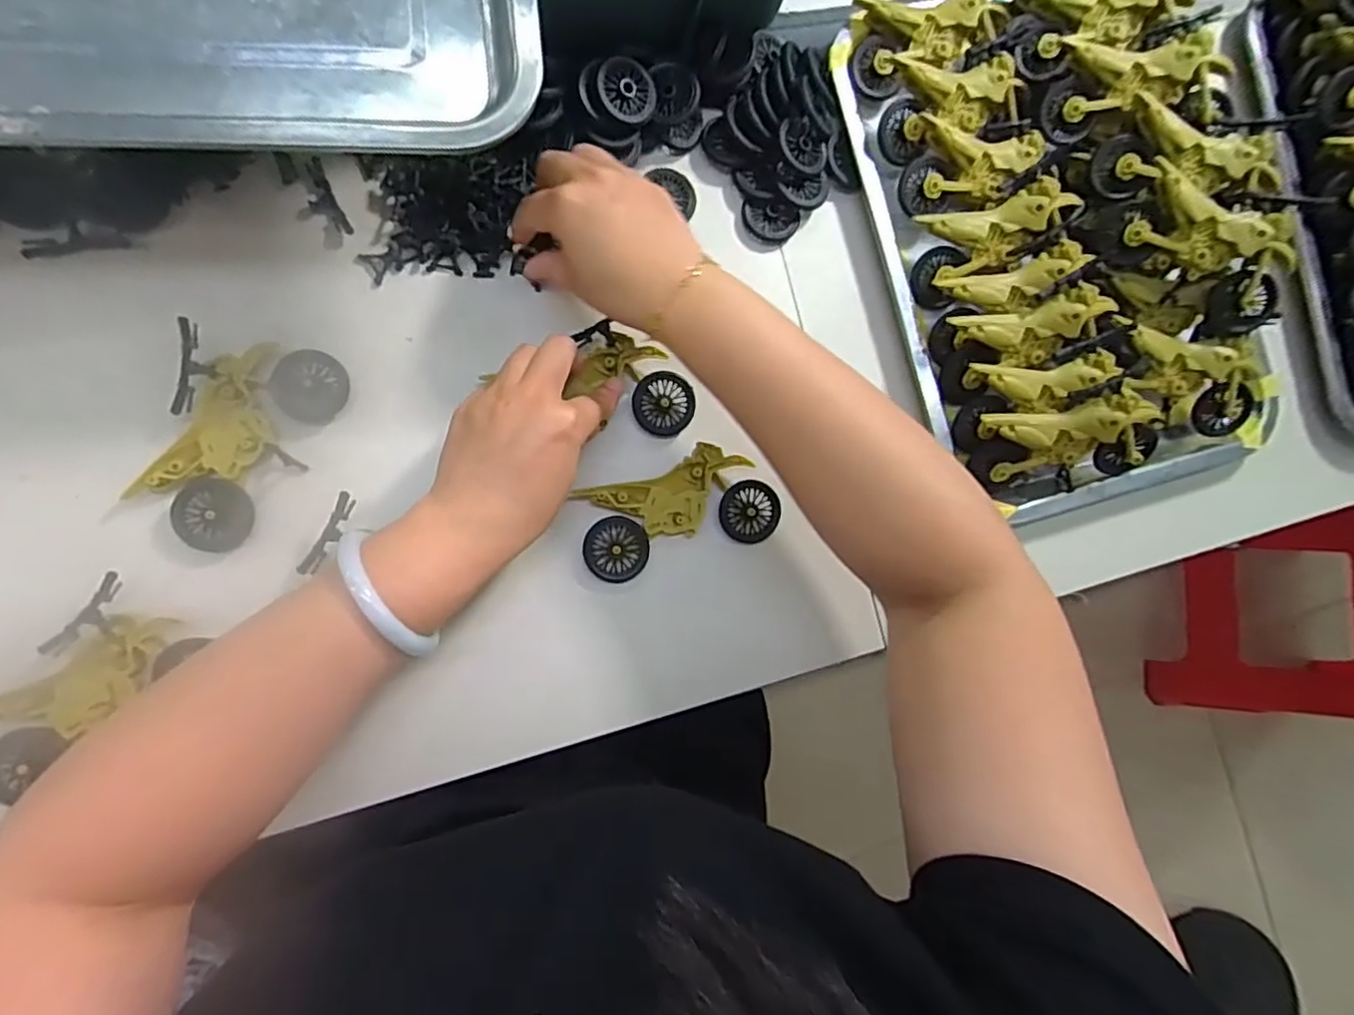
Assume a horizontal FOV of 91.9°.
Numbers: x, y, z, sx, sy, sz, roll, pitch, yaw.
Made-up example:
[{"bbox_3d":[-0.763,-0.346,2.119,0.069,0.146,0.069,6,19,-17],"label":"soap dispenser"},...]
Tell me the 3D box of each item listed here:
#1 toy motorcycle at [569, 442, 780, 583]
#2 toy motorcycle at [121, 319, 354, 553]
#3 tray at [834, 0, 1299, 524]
[{"bbox_3d":[0.000,0.001,0.394,0.115,0.011,0.060,-15,87,-10],"label":"toy motorcycle"},{"bbox_3d":[-0.237,-0.035,0.354,0.077,0.020,0.116,18,82,-7],"label":"toy motorcycle"},{"bbox_3d":[0.260,-0.183,0.410,0.241,0.063,0.347,-16,88,-10],"label":"tray"}]

